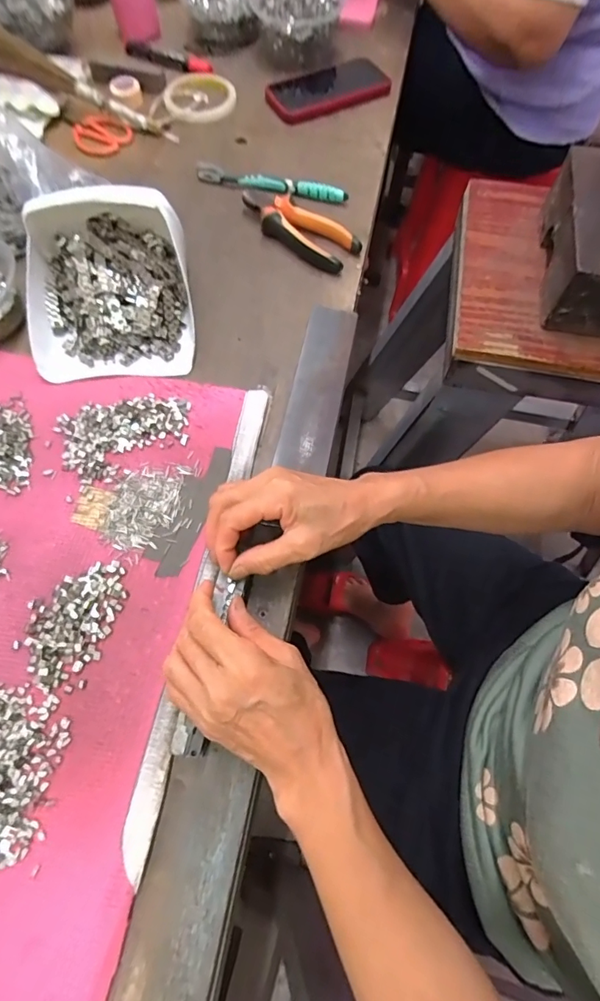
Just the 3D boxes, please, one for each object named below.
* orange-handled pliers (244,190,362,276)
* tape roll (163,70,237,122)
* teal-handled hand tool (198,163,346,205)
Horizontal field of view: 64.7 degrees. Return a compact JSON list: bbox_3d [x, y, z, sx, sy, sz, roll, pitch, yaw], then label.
[{"bbox_3d":[-0.007,-0.310,0.542,0.152,0.027,0.055,33,70,14],"label":"orange-handled pliers"},{"bbox_3d":[-0.137,-0.548,0.642,0.095,0.011,0.099,0,66,0],"label":"tape roll"},{"bbox_3d":[-0.036,-0.384,0.576,0.187,0.024,0.013,14,67,6],"label":"teal-handled hand tool"}]

